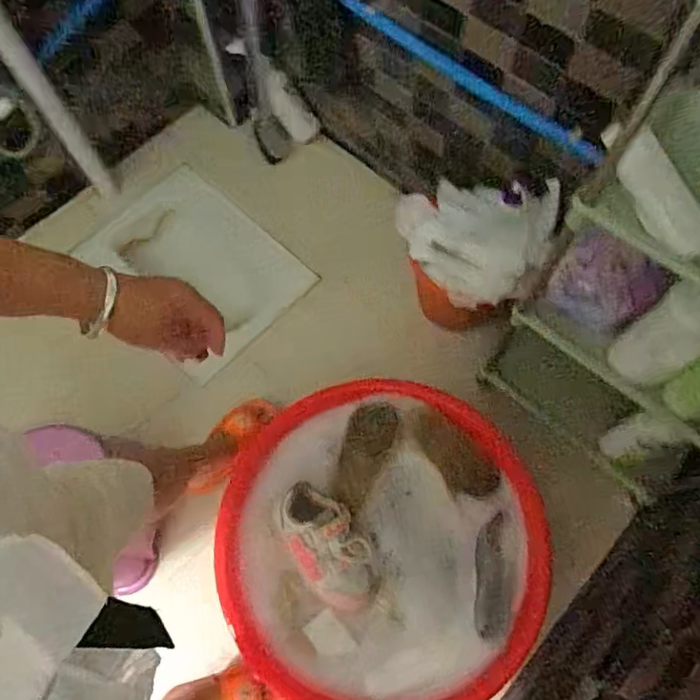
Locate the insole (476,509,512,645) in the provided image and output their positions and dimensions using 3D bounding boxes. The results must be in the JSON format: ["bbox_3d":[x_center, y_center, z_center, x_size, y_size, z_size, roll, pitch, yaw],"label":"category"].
[{"bbox_3d":[0.247,0.388,0.939,0.053,0.027,0.197,6,69,4],"label":"insole"}]

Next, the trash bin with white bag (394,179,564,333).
[{"bbox_3d":[0.234,-0.173,1.164,0.286,0.354,0.230,8,70,5],"label":"trash bin with white bag"}]

